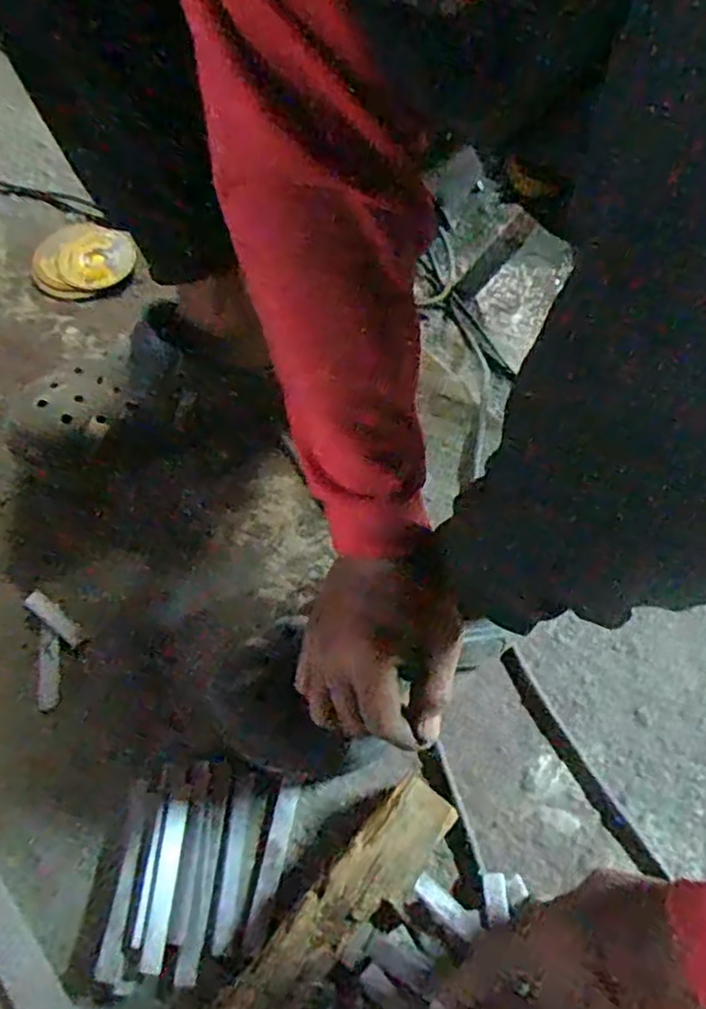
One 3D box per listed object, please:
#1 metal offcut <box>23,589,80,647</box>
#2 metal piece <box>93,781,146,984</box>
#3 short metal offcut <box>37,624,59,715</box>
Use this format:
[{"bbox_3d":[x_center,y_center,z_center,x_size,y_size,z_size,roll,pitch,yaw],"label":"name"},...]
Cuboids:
[{"bbox_3d":[-0.216,0.082,0.506,0.049,0.004,0.013,42,64,4],"label":"metal offcut"},{"bbox_3d":[-0.140,0.227,0.429,0.013,0.005,0.107,3,63,1],"label":"metal piece"},{"bbox_3d":[-0.213,0.115,0.490,0.013,0.004,0.057,-6,72,-7],"label":"short metal offcut"}]

